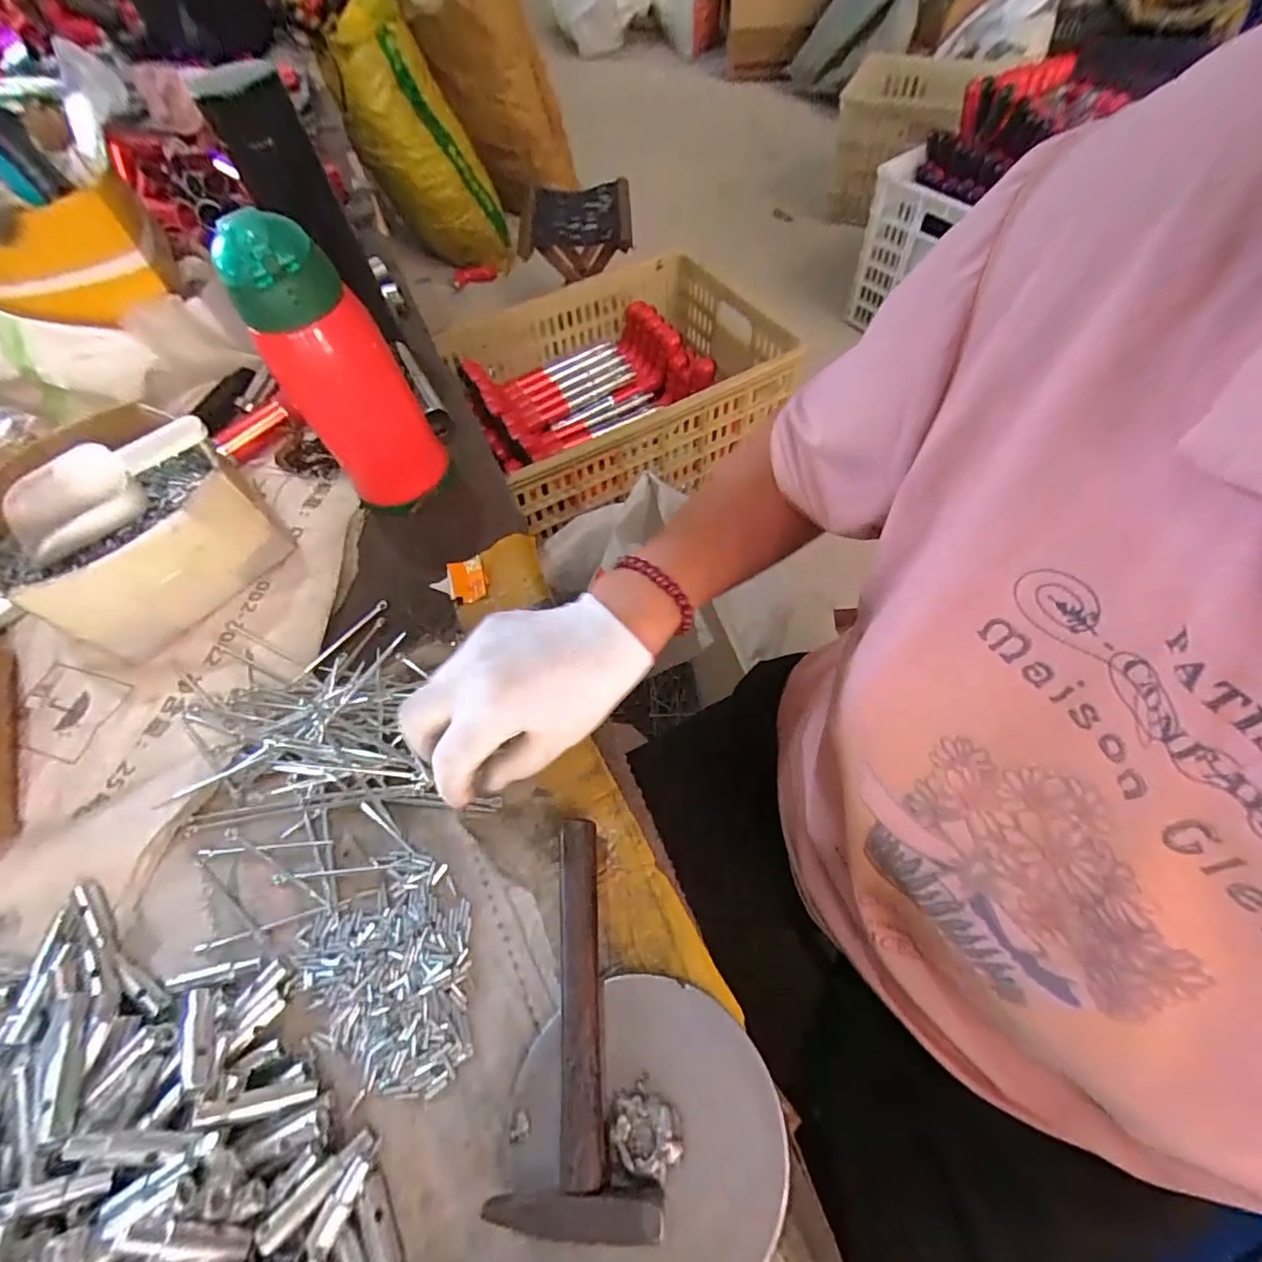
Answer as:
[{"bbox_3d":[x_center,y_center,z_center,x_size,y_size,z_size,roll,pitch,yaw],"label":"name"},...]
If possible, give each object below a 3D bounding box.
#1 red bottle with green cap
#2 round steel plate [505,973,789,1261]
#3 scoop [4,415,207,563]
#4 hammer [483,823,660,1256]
[{"bbox_3d":[-0.202,-0.181,0.409,0.075,0.199,0.064,4,60,6],"label":"red bottle with green cap"},{"bbox_3d":[0.006,0.235,0.260,0.124,0.015,0.125,-2,62,5],"label":"round steel plate"},{"bbox_3d":[-0.356,-0.104,0.383,0.138,0.031,0.059,-34,64,-5],"label":"scoop"},{"bbox_3d":[-0.024,0.189,0.287,0.073,0.024,0.171,1,59,1],"label":"hammer"}]

